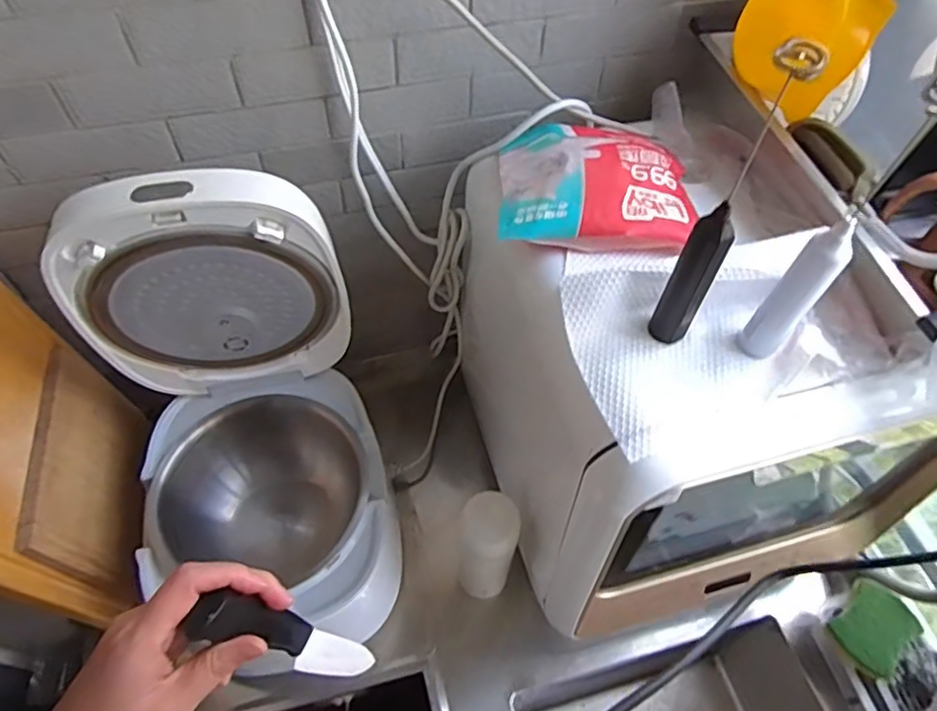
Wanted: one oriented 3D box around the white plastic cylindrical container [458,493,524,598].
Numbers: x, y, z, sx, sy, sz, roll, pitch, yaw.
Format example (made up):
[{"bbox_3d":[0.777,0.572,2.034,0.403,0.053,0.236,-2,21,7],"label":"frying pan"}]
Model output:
[{"bbox_3d":[0.022,0.225,0.720,0.064,0.181,0.065,1,56,-1],"label":"white plastic cylindrical container"}]

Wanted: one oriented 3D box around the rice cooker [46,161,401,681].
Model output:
[{"bbox_3d":[-0.221,0.095,0.621,0.258,0.445,0.295,-15,57,-11],"label":"rice cooker"}]

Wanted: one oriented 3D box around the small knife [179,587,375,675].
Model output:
[{"bbox_3d":[-0.111,0.187,0.401,0.019,0.199,0.027,-10,54,14],"label":"small knife"}]

